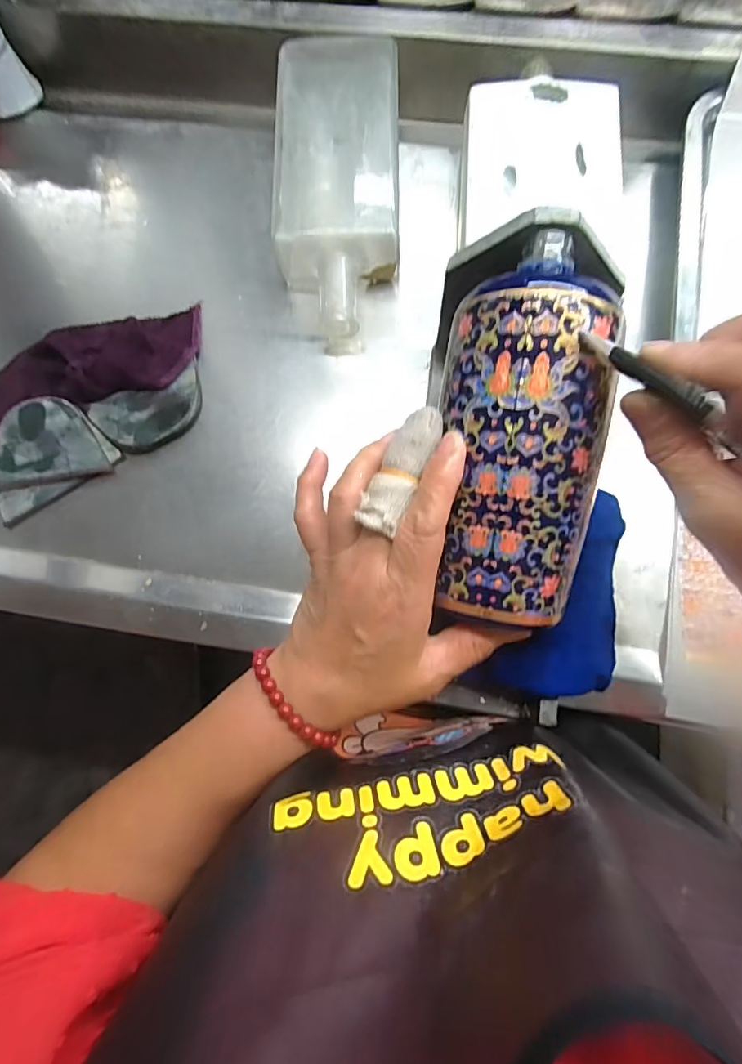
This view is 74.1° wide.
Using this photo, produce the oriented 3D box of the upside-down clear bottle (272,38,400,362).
[{"bbox_3d":[-0.023,-0.257,0.371,0.091,0.049,0.232,-1,82,5],"label":"upside-down clear bottle"}]

